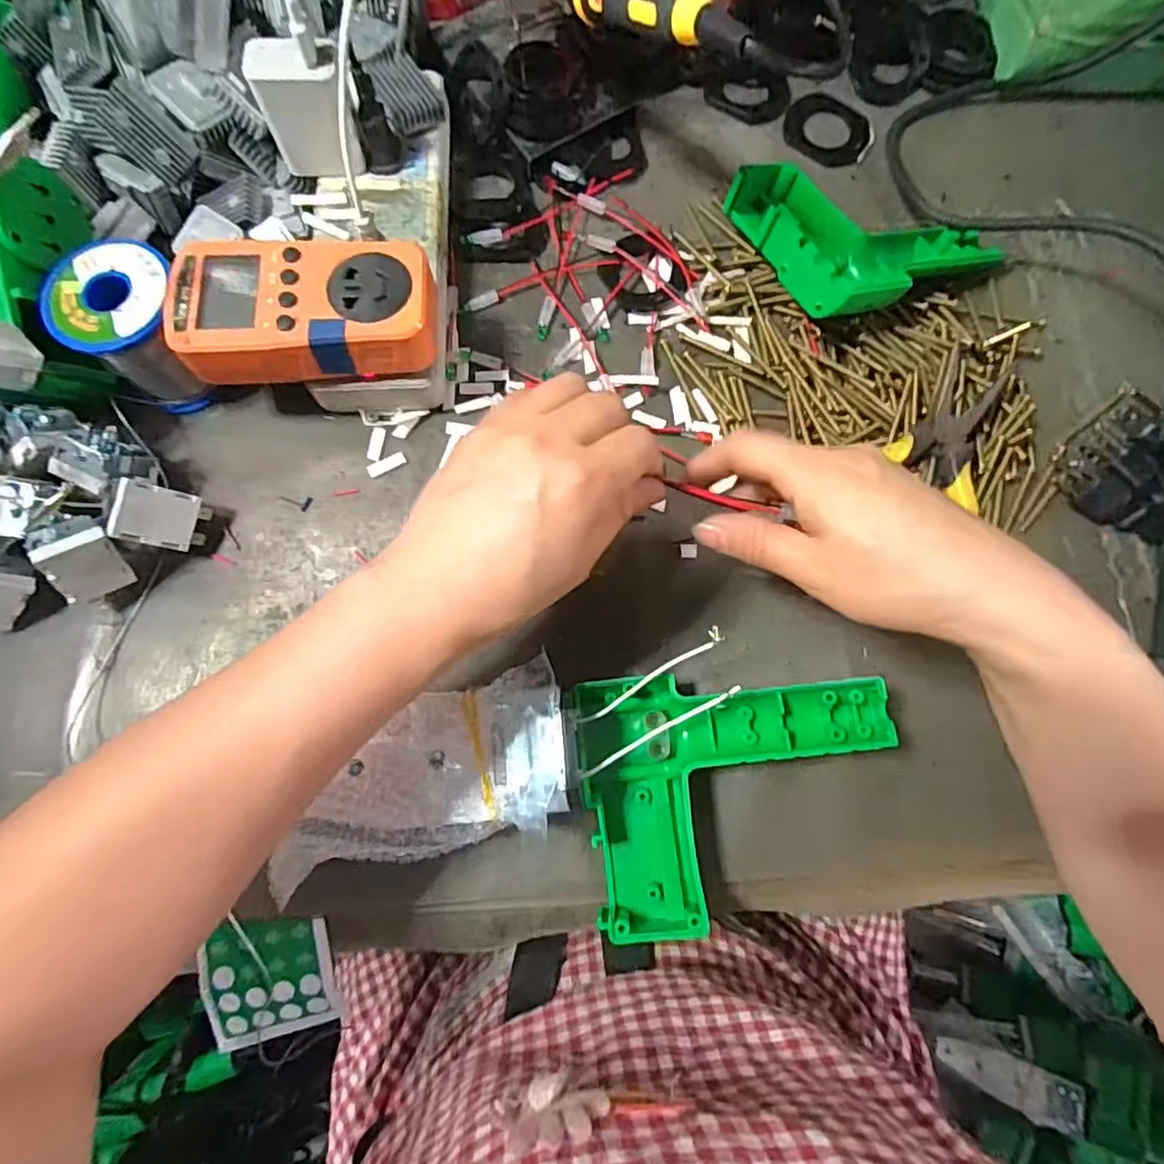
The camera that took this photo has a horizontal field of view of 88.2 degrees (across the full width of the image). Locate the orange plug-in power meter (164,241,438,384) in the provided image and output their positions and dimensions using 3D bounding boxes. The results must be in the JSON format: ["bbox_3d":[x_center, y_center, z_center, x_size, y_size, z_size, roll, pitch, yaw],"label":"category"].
[{"bbox_3d":[-0.141,-0.140,0.312,0.124,0.031,0.061,-5,76,-2],"label":"orange plug-in power meter"}]

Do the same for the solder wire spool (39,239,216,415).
[{"bbox_3d":[-0.245,-0.140,0.337,0.059,0.066,0.064,0,76,-1],"label":"solder wire spool"}]

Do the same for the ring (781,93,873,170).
[{"bbox_3d":[0.171,-0.314,0.419,0.062,0.006,0.062,0,76,-1],"label":"ring"}]

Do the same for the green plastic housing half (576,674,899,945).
[{"bbox_3d":[0.076,0.102,0.296,0.146,0.033,0.116,-6,76,-2],"label":"green plastic housing half"}]

